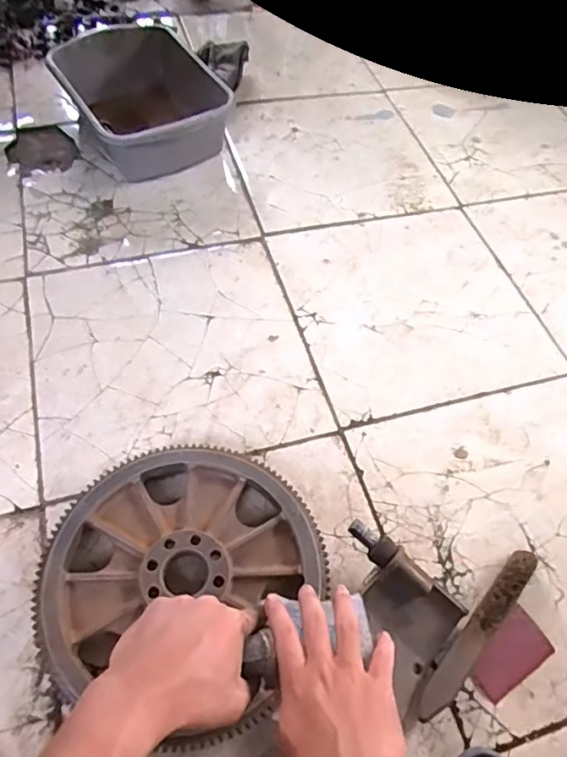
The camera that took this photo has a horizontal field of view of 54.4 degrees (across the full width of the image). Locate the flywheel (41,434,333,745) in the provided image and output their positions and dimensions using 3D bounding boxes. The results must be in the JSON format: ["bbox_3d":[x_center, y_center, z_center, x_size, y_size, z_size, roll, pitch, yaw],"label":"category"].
[{"bbox_3d":[-0.120,0.222,0.654,0.298,0.055,0.297,29,61,14],"label":"flywheel"}]

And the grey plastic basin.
[{"bbox_3d":[-0.249,-0.519,1.056,0.282,0.155,0.340,-25,63,-17],"label":"grey plastic basin"}]

